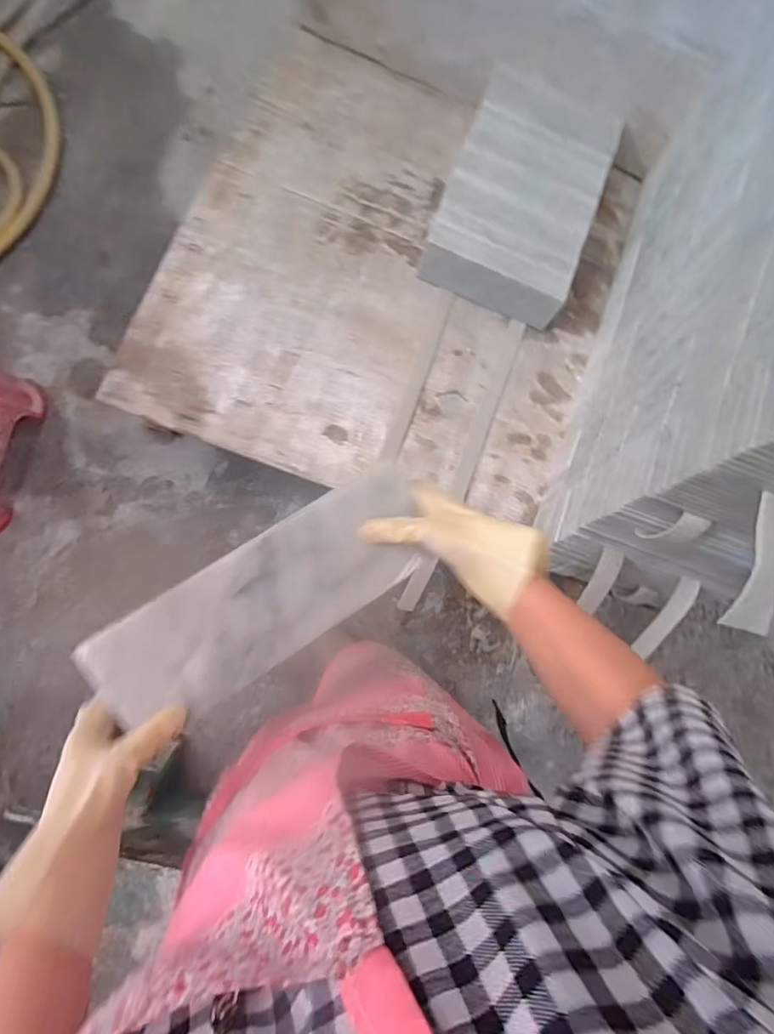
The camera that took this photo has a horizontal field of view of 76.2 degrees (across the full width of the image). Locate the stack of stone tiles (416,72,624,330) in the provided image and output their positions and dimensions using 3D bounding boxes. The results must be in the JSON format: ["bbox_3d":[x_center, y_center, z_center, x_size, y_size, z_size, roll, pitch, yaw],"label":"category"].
[{"bbox_3d":[0.294,-0.695,1.056,0.303,0.124,0.492,22,79,-5],"label":"stack of stone tiles"}]

